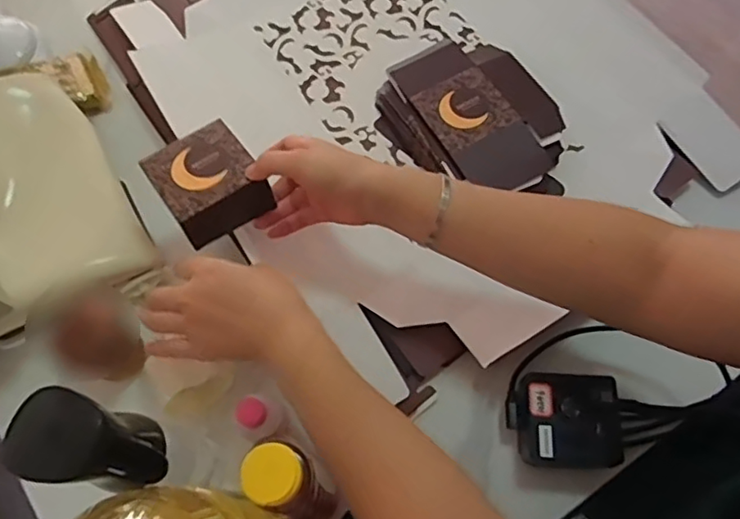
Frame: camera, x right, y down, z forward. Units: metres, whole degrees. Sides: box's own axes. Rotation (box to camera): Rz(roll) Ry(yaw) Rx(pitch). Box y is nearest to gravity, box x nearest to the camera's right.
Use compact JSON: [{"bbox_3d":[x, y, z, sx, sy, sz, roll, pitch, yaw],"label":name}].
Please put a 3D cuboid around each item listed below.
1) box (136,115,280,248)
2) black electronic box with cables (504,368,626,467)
[{"bbox_3d":[-0.145,-0.070,0.534,0.083,0.042,0.088,-34,69,-12],"label":"box"},{"bbox_3d":[0.167,0.140,0.515,0.085,0.045,0.076,-1,66,2],"label":"black electronic box with cables"}]

